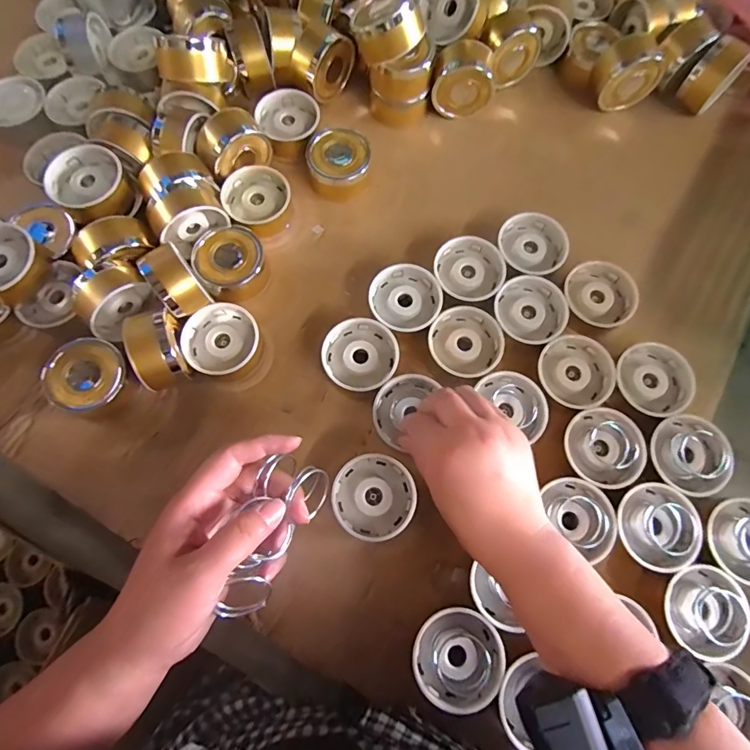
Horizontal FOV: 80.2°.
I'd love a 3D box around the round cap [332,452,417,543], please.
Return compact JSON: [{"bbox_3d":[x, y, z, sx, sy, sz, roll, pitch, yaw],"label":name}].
[{"bbox_3d":[0.000,0.102,0.376,0.066,0.027,0.069,-1,74,2],"label":"round cap"}]

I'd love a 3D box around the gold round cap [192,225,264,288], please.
[{"bbox_3d":[-0.141,-0.115,0.438,0.063,0.033,0.066,0,73,-1],"label":"gold round cap"}]

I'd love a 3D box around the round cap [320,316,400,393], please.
[{"bbox_3d":[-0.013,-0.016,0.410,0.067,0.027,0.064,-1,74,2],"label":"round cap"}]

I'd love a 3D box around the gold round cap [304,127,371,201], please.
[{"bbox_3d":[-0.038,-0.225,0.467,0.066,0.039,0.067,-13,75,-5],"label":"gold round cap"}]

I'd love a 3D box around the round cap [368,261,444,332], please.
[{"bbox_3d":[0.029,-0.069,0.423,0.065,0.032,0.065,0,73,-1],"label":"round cap"}]

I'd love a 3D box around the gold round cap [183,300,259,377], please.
[{"bbox_3d":[-0.141,-0.031,0.415,0.065,0.032,0.065,0,73,-1],"label":"gold round cap"}]

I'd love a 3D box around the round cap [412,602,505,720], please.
[{"bbox_3d":[0.063,0.217,0.347,0.065,0.036,0.066,0,73,-1],"label":"round cap"}]

